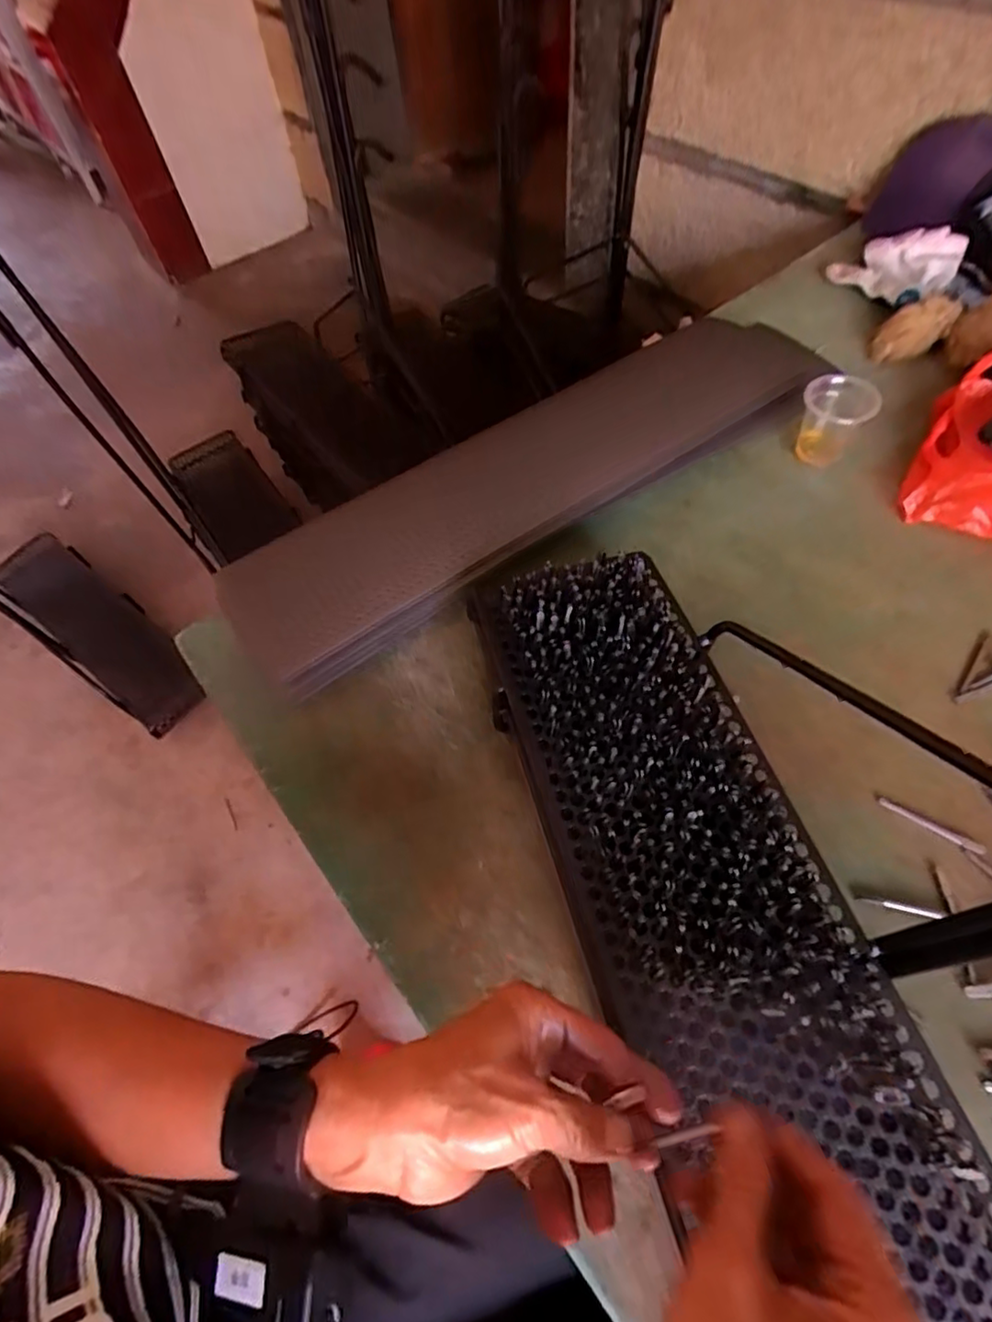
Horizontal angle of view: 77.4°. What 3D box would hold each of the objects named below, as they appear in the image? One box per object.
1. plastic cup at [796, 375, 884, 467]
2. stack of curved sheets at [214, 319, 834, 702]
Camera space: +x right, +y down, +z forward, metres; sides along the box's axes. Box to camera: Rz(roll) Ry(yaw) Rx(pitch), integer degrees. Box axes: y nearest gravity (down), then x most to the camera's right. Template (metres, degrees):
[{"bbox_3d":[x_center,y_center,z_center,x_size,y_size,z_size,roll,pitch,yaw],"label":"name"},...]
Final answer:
[{"bbox_3d":[0.332,-0.241,0.608,0.061,0.072,0.063,-2,59,3],"label":"plastic cup"},{"bbox_3d":[0.058,-0.202,0.611,0.664,0.035,0.179,-32,62,-14],"label":"stack of curved sheets"}]

